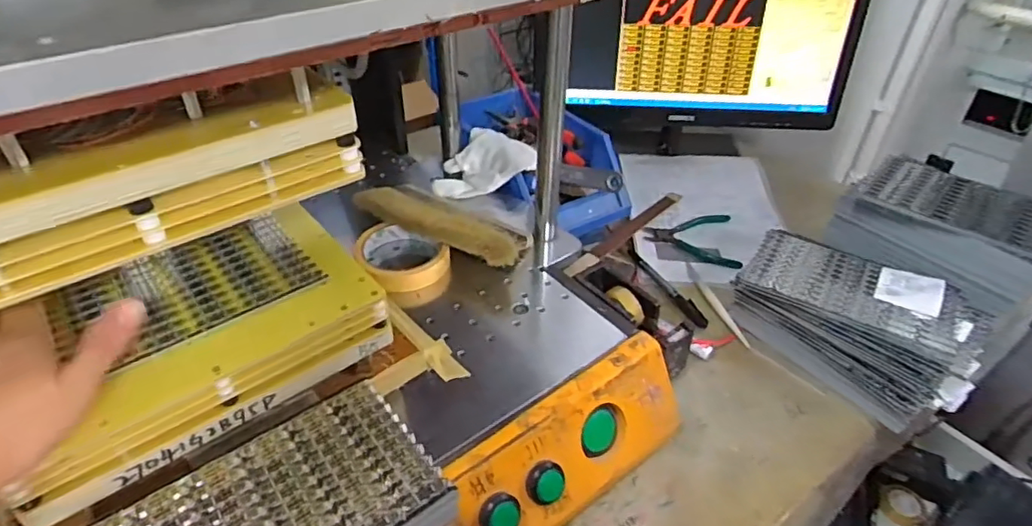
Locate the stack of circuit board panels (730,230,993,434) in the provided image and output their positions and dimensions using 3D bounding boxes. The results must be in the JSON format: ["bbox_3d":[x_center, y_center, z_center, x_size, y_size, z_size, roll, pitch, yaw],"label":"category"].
[{"bbox_3d":[0.347,0.055,0.606,0.147,0.070,0.226,-30,49,-33],"label":"stack of circuit board panels"}]

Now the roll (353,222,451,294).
[{"bbox_3d":[-0.116,-0.009,0.594,0.086,0.023,0.101,-15,42,-19],"label":"roll"}]

